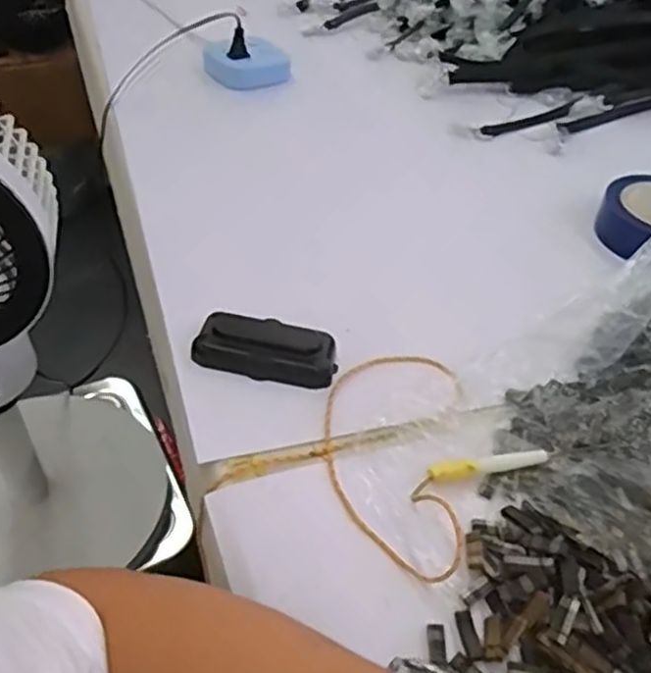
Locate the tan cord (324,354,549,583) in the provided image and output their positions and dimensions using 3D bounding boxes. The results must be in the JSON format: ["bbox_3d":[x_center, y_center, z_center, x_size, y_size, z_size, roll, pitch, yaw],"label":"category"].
[{"bbox_3d":[0.064,0.067,0.487,0.138,0.034,0.180,-22,49,-22],"label":"tan cord"}]

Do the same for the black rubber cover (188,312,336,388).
[{"bbox_3d":[-0.046,0.011,0.550,0.106,0.030,0.043,8,44,5],"label":"black rubber cover"}]

